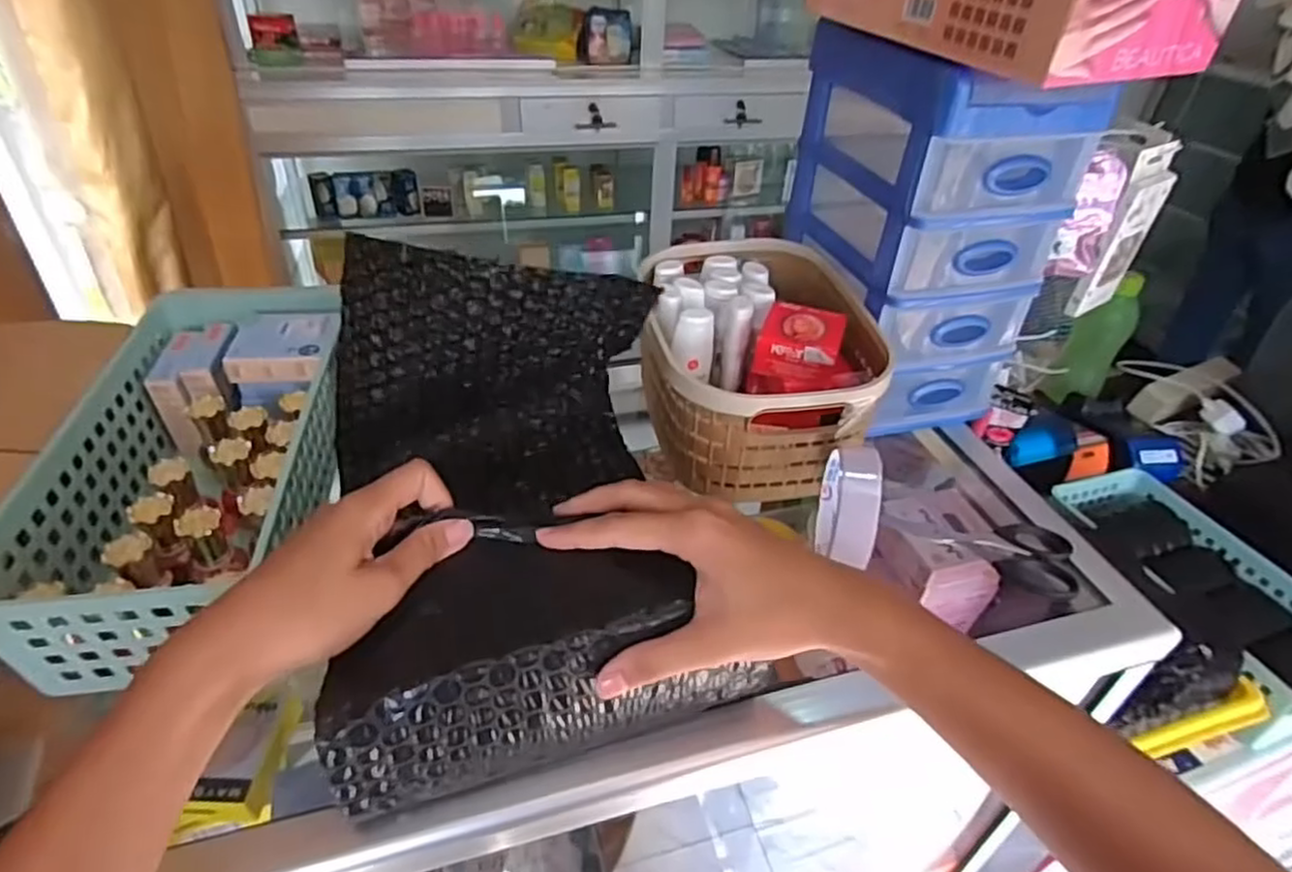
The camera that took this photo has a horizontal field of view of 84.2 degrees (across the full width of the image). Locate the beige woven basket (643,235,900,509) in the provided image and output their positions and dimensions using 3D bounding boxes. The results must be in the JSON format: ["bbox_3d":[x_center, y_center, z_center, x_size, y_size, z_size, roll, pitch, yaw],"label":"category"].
[{"bbox_3d":[0.083,-0.060,0.547,0.150,0.095,0.207,-3,39,-8],"label":"beige woven basket"}]

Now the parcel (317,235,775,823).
[{"bbox_3d":[-0.080,0.024,0.409,0.200,0.154,0.298,-5,42,-11],"label":"parcel"}]

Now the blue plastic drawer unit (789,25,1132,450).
[{"bbox_3d":[0.211,-0.157,0.552,0.132,0.266,0.187,-10,40,-16],"label":"blue plastic drawer unit"}]

